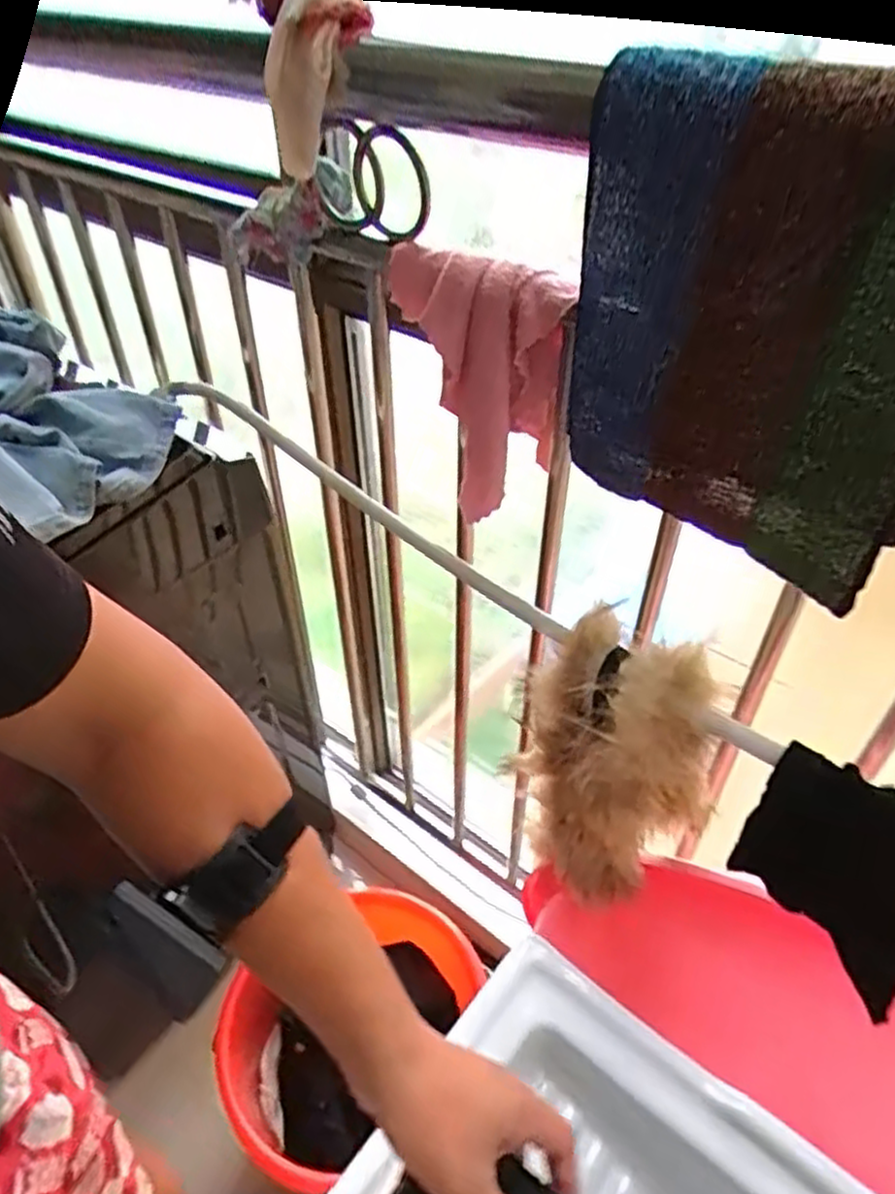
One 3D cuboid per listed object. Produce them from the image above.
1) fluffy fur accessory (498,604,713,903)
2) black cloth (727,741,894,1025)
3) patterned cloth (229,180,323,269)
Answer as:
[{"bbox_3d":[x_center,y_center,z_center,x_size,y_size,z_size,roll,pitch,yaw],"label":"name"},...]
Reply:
[{"bbox_3d":[0.138,0.134,0.634,0.101,0.253,0.136,-23,47,-22],"label":"fluffy fur accessory"},{"bbox_3d":[0.263,0.192,0.502,0.122,0.180,0.022,27,36,32],"label":"black cloth"},{"bbox_3d":[-0.161,-0.353,0.703,0.086,0.074,0.055,-5,43,-4],"label":"patterned cloth"}]

